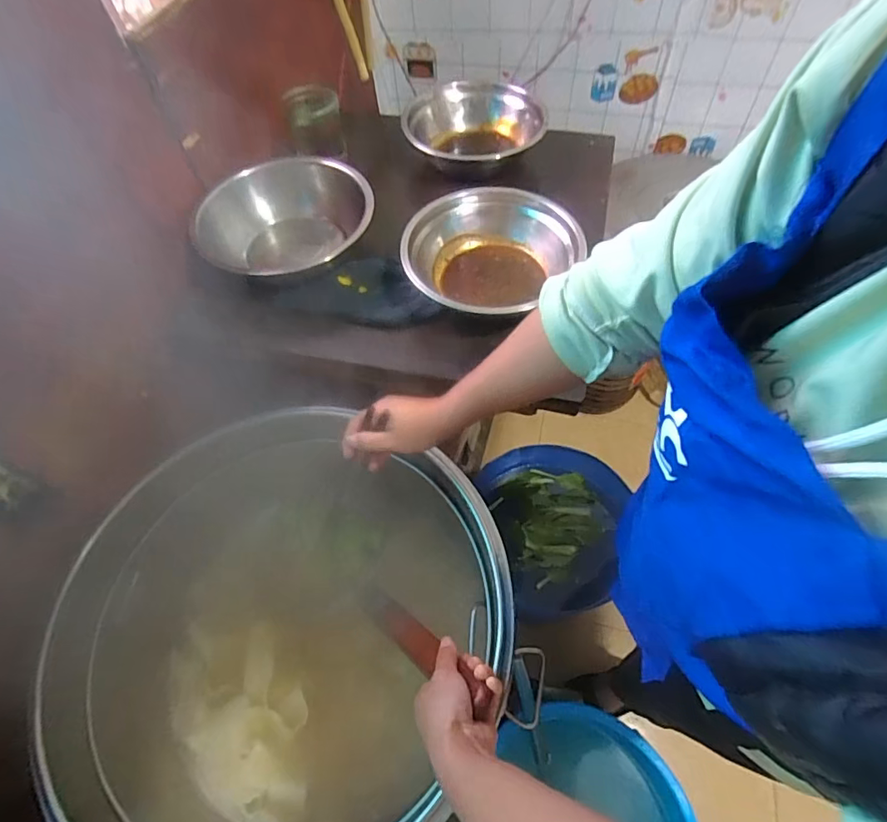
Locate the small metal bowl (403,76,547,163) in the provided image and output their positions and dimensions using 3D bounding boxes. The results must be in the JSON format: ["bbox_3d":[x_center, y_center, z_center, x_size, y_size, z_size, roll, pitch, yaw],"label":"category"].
[{"bbox_3d":[0.055,-0.471,0.873,0.220,0.103,0.214,-2,58,3],"label":"small metal bowl"}]

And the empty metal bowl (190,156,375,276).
[{"bbox_3d":[-0.231,-0.279,0.750,0.247,0.084,0.219,-30,61,-14],"label":"empty metal bowl"}]

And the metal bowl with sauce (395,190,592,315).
[{"bbox_3d":[0.064,-0.221,0.710,0.223,0.077,0.221,-2,58,3],"label":"metal bowl with sauce"}]

